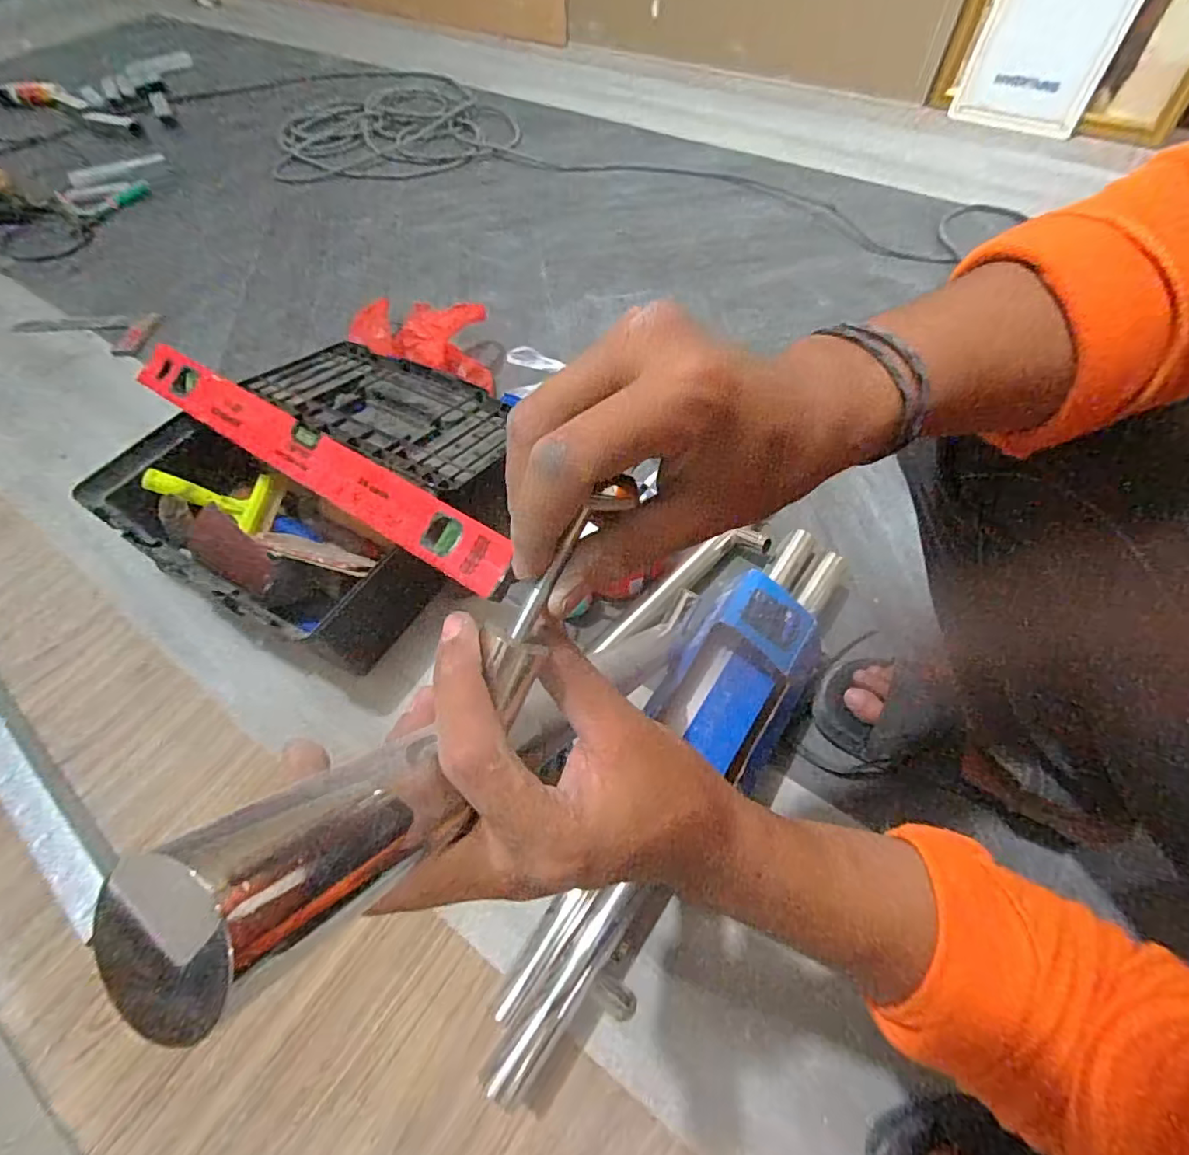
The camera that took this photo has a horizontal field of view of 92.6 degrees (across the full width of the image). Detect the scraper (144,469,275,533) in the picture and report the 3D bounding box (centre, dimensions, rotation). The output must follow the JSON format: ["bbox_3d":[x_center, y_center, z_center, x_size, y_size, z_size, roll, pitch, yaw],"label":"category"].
[{"bbox_3d":[-0.490,-0.107,0.720,0.139,0.021,0.081,14,58,-13],"label":"scraper"}]

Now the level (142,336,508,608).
[{"bbox_3d":[-0.326,-0.140,0.631,0.602,0.027,0.061,29,63,20],"label":"level"}]

